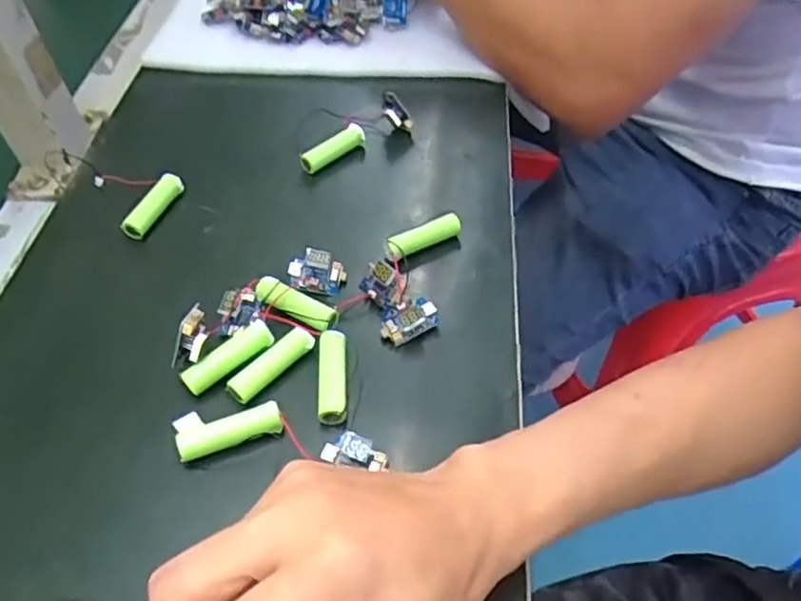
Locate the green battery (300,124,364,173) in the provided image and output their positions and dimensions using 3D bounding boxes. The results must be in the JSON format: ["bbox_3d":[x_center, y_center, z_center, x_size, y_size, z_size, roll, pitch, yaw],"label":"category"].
[{"bbox_3d":[-0.047,-0.106,0.456,0.053,0.015,0.014,-38,59,-25],"label":"green battery"}]

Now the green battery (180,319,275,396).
[{"bbox_3d":[-0.090,0.031,0.341,0.050,0.018,0.013,-31,56,-21],"label":"green battery"}]

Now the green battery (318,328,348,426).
[{"bbox_3d":[-0.035,0.039,0.334,0.015,0.012,0.048,-4,51,-1],"label":"green battery"}]

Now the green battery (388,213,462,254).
[{"bbox_3d":[0.015,-0.040,0.393,0.056,0.012,0.012,-24,53,-32],"label":"green battery"}]

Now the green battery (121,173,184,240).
[{"bbox_3d":[-0.159,-0.060,0.419,0.014,0.017,0.051,16,53,14],"label":"green battery"}]

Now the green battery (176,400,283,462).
[{"bbox_3d":[-0.083,0.065,0.319,0.050,0.013,0.015,-16,52,-10],"label":"green battery"}]

